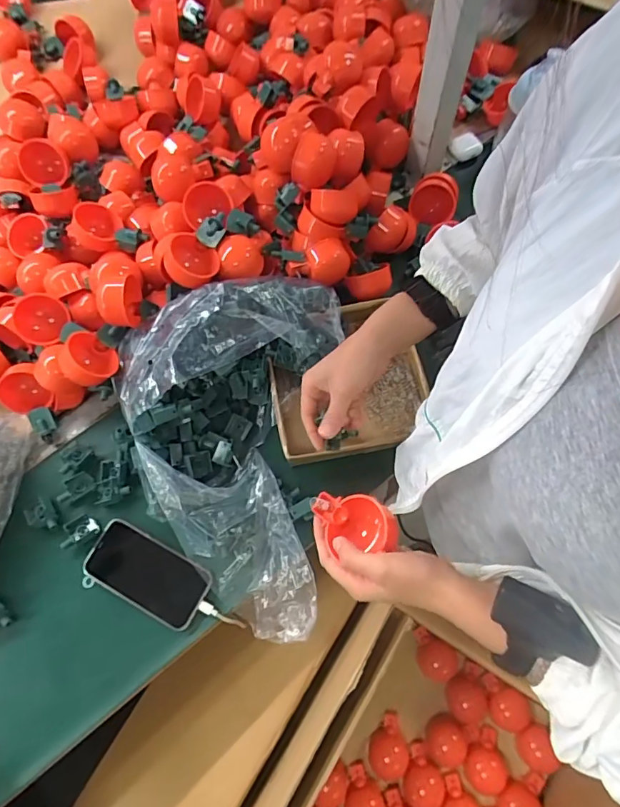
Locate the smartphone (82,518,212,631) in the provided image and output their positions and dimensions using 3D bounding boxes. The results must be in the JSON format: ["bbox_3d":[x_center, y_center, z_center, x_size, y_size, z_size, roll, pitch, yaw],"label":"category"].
[{"bbox_3d":[-0.197,0.204,0.575,0.153,0.010,0.075,26,74,10],"label":"smartphone"}]

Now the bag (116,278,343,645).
[{"bbox_3d":[-0.108,0.041,0.564,0.257,0.118,0.414,5,71,4],"label":"bag"}]

